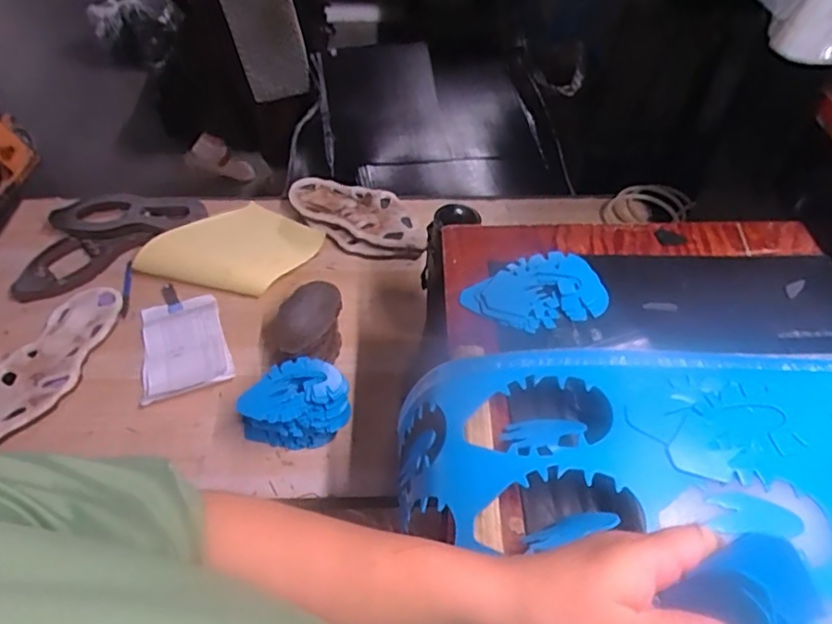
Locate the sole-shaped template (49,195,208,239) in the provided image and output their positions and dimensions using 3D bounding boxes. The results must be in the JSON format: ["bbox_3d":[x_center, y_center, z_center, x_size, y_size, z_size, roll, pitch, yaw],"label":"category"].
[{"bbox_3d":[-0.515,-0.172,1.031,0.264,0.027,0.090,0,50,-1],"label":"sole-shaped template"}]

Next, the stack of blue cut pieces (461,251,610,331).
[{"bbox_3d":[0.125,-0.022,0.622,0.143,0.018,0.093,-12,52,-11],"label":"stack of blue cut pieces"}]

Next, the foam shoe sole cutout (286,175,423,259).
[{"bbox_3d":[-0.106,-0.174,1.046,0.277,0.043,0.130,19,53,15],"label":"foam shoe sole cutout"}]

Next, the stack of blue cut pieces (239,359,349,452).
[{"bbox_3d":[-0.163,0.125,0.786,0.143,0.098,0.094,-6,51,-5],"label":"stack of blue cut pieces"}]

